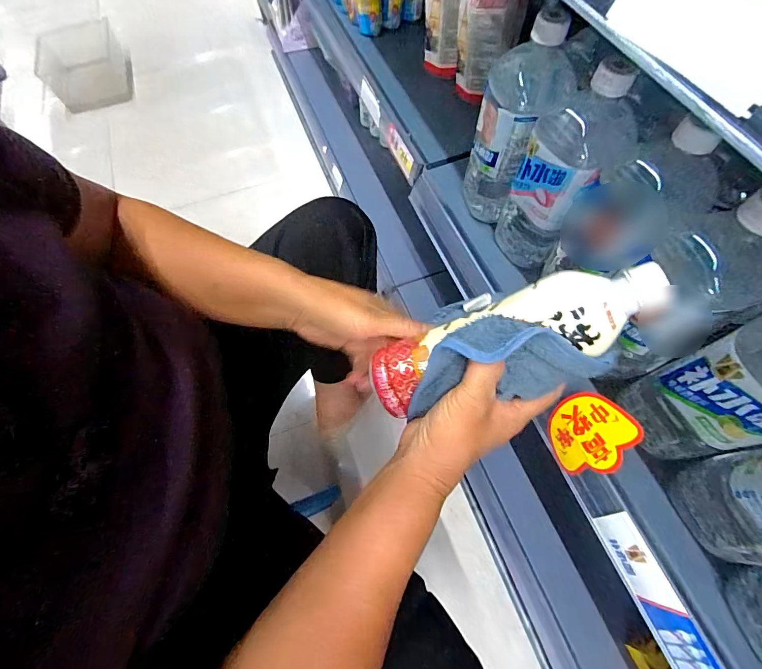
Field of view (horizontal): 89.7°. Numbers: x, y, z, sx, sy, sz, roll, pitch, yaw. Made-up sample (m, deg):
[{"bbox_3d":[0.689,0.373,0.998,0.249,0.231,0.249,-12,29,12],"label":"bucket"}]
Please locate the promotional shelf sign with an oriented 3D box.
[{"bbox_3d":[0.211,0.104,0.395,0.005,0.099,0.076,-8,38,-31],"label":"promotional shelf sign"}]

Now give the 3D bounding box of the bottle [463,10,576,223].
[{"bbox_3d":[0.147,-0.228,0.445,0.082,0.210,0.077,13,65,8],"label":"bottle"}]

